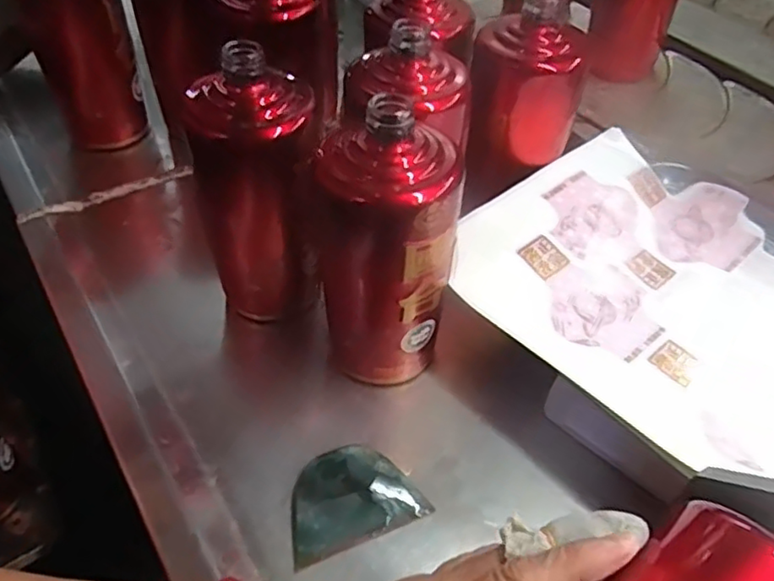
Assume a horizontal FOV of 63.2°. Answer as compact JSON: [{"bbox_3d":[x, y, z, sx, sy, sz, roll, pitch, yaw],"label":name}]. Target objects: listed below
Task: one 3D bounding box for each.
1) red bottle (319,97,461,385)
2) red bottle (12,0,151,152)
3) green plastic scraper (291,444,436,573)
[{"bbox_3d":[-0.001,-0.018,0.390,0.081,0.185,0.068,9,50,10],"label":"red bottle"},{"bbox_3d":[-0.281,-0.222,0.588,0.083,0.193,0.068,-24,52,-18],"label":"red bottle"},{"bbox_3d":[-0.022,0.123,0.381,0.081,0.012,0.058,-19,51,-13],"label":"green plastic scraper"}]

